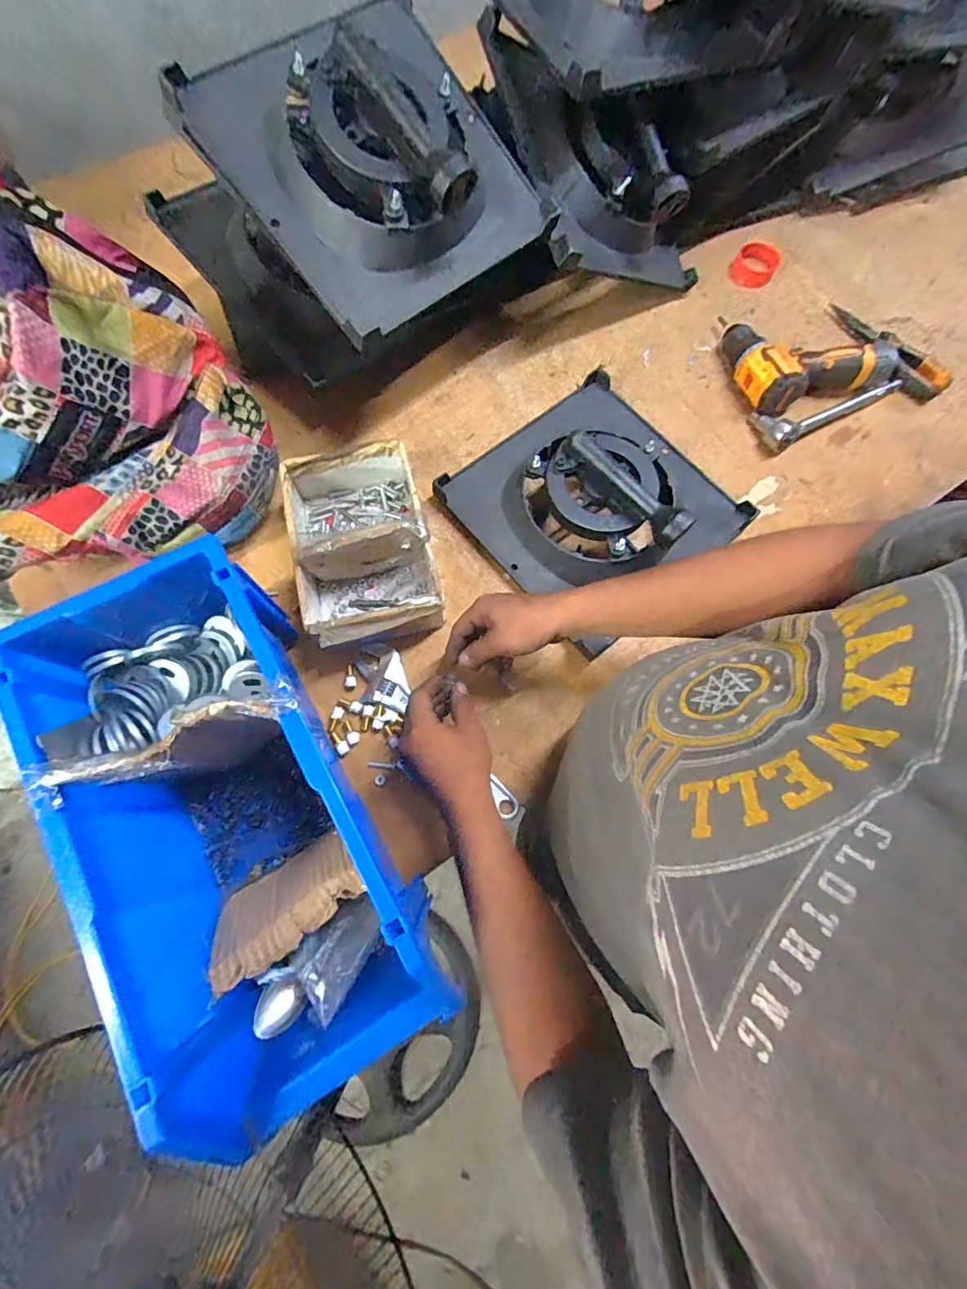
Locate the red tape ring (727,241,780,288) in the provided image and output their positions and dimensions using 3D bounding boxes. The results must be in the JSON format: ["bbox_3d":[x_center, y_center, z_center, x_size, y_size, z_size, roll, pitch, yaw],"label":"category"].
[{"bbox_3d":[0.433,-0.607,0.790,0.065,0.027,0.075,28,74,6],"label":"red tape ring"}]

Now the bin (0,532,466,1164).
[{"bbox_3d":[-0.216,0.157,0.449,0.194,0.175,0.439,-28,76,-10],"label":"bin"}]

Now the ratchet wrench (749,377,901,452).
[{"bbox_3d":[0.492,-0.351,0.708,0.242,0.034,0.069,-29,76,-10],"label":"ratchet wrench"}]

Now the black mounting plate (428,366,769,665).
[{"bbox_3d":[0.146,-0.196,0.616,0.303,0.099,0.296,-39,78,-13],"label":"black mounting plate"}]

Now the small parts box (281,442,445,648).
[{"bbox_3d":[-0.143,-0.115,0.582,0.155,0.090,0.230,-13,74,-6],"label":"small parts box"}]

